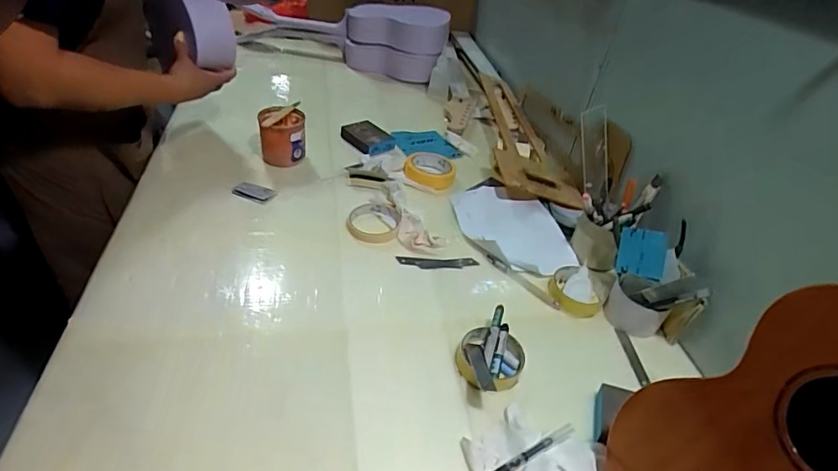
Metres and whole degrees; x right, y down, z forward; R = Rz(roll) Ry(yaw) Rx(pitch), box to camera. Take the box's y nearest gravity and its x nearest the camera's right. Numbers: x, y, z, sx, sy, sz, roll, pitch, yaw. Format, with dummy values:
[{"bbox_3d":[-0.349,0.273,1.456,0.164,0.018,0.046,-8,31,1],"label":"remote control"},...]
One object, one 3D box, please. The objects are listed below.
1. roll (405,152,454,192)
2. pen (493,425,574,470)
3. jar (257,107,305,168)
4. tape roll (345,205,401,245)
[{"bbox_3d":[0.020,-0.125,0.940,0.094,0.033,0.094,5,38,-4],"label":"roll"},{"bbox_3d":[0.104,0.229,0.498,0.139,0.012,0.010,-14,43,-27],"label":"pen"},{"bbox_3d":[-0.252,-0.181,0.904,0.079,0.087,0.070,-3,39,-15],"label":"jar"},{"bbox_3d":[-0.073,-0.020,0.790,0.084,0.026,0.081,5,38,-4],"label":"tape roll"}]

